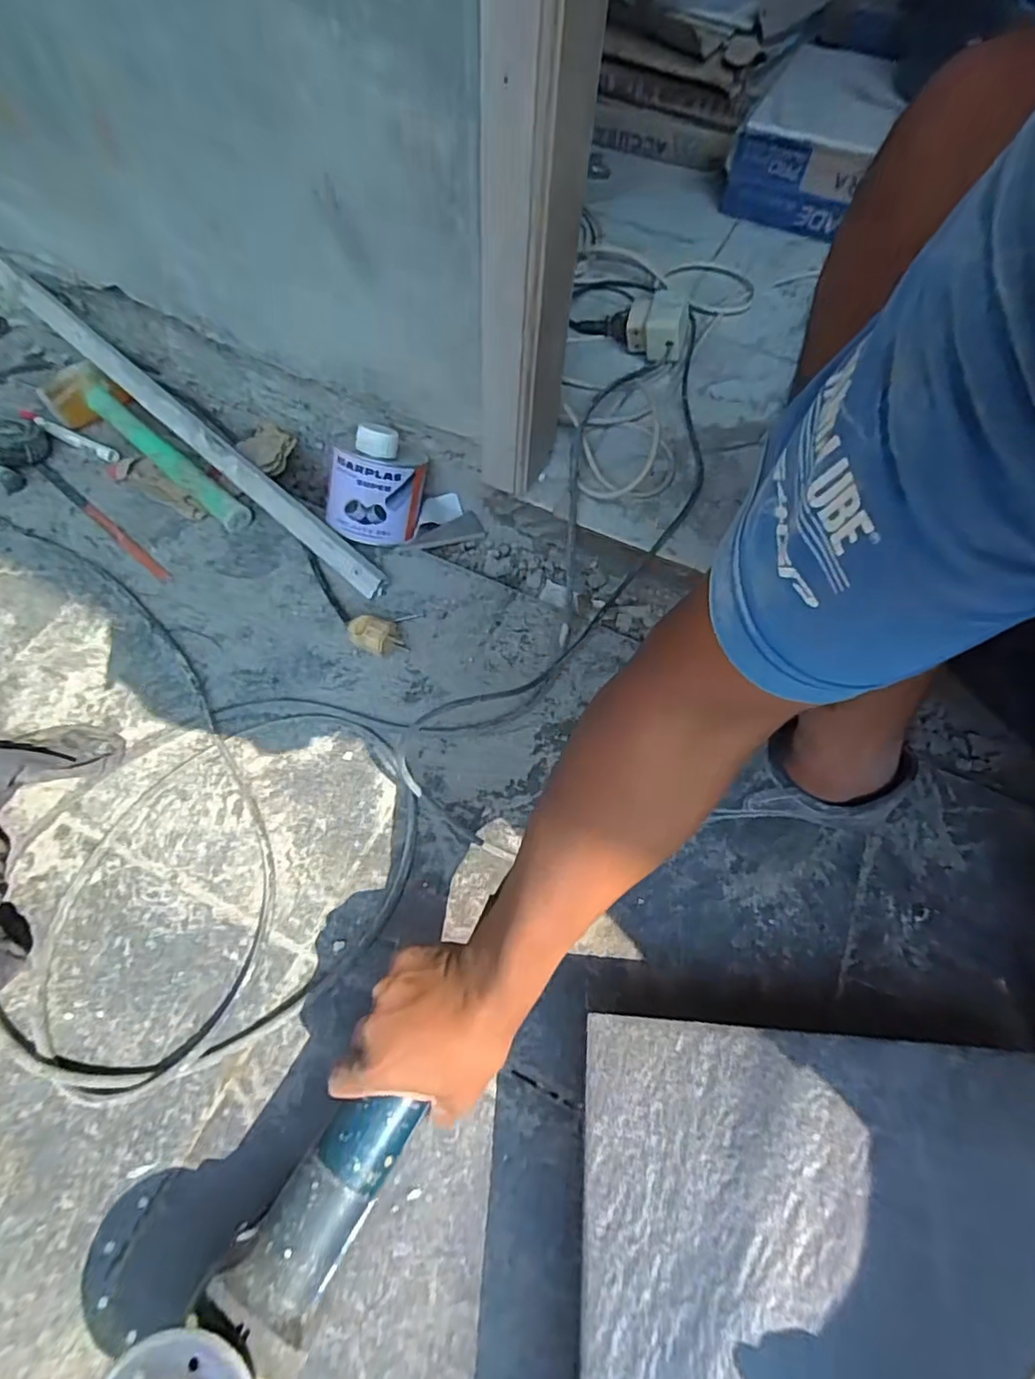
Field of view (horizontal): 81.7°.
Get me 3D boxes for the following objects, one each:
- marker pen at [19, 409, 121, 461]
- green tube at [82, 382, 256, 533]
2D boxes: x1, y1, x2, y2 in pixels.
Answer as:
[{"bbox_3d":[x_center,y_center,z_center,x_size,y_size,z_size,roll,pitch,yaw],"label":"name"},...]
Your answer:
[{"bbox_3d":[-0.539,-0.305,0.721,0.145,0.013,0.016,26,66,12],"label":"marker pen"},{"bbox_3d":[-0.408,-0.270,0.692,0.273,0.035,0.031,38,69,16],"label":"green tube"}]

